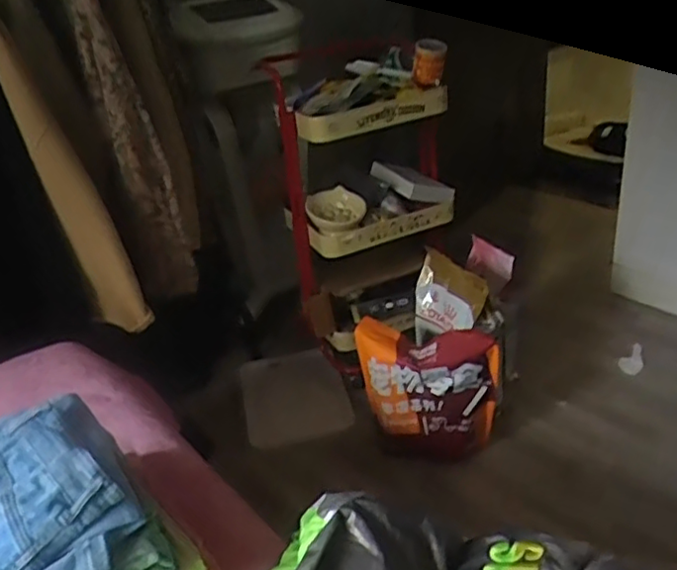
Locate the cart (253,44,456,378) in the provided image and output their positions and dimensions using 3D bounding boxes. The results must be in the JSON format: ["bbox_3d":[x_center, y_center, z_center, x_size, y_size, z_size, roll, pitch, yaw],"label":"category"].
[{"bbox_3d":[0.079,-0.224,1.727,0.430,0.739,0.430,-5,29,3],"label":"cart"}]

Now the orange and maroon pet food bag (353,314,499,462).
[{"bbox_3d":[0.192,0.234,1.430,0.309,0.277,0.102,5,31,20],"label":"orange and maroon pet food bag"}]

